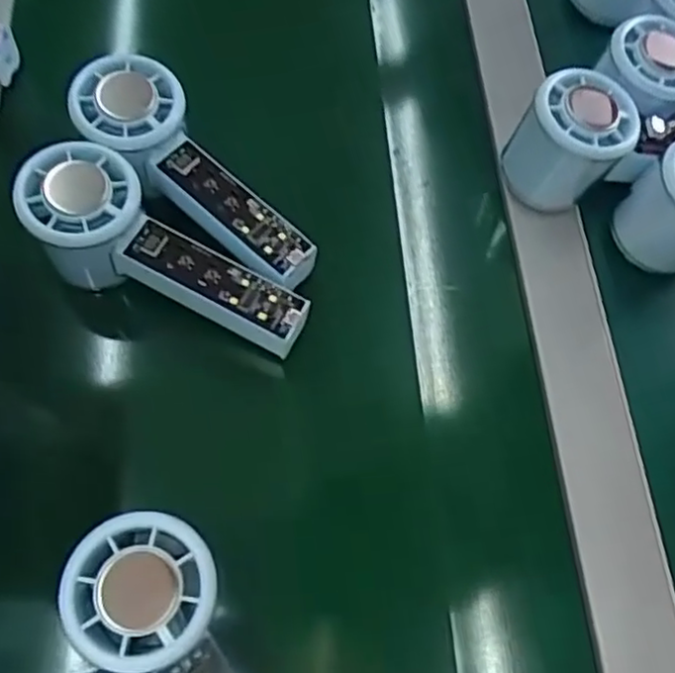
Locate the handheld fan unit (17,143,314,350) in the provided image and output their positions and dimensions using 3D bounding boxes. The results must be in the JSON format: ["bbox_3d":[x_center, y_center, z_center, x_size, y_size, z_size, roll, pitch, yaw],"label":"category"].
[{"bbox_3d":[-0.089,-0.038,0.352,0.153,0.049,0.058,30,65,-4],"label":"handheld fan unit"}]

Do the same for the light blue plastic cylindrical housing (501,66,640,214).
[{"bbox_3d":[0.133,-0.110,0.388,0.056,0.062,0.053,1,64,-3],"label":"light blue plastic cylindrical housing"}]

